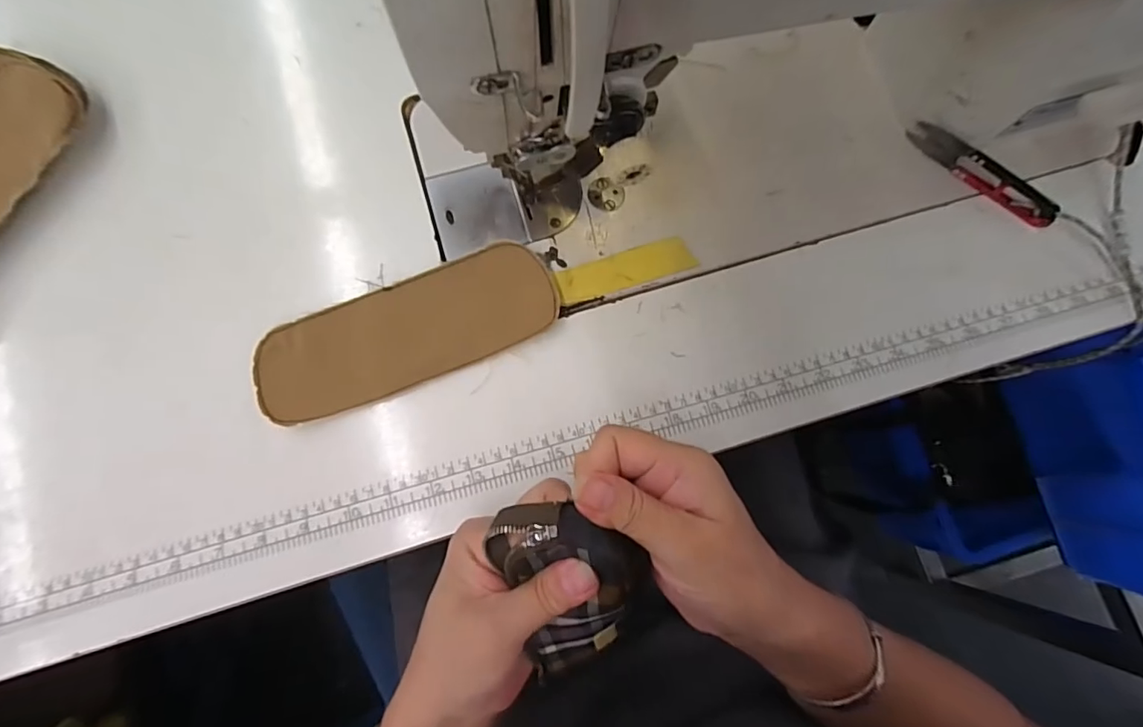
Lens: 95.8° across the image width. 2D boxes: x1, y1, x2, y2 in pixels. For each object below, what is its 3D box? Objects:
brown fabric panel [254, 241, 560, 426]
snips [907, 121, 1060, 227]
[{"bbox_3d":[-0.104,-0.021,0.327,0.188,0.009,0.067,-22,81,-4],"label":"brown fabric panel"},{"bbox_3d":[0.278,-0.129,0.346,0.106,0.013,0.015,38,82,6],"label":"snips"}]

